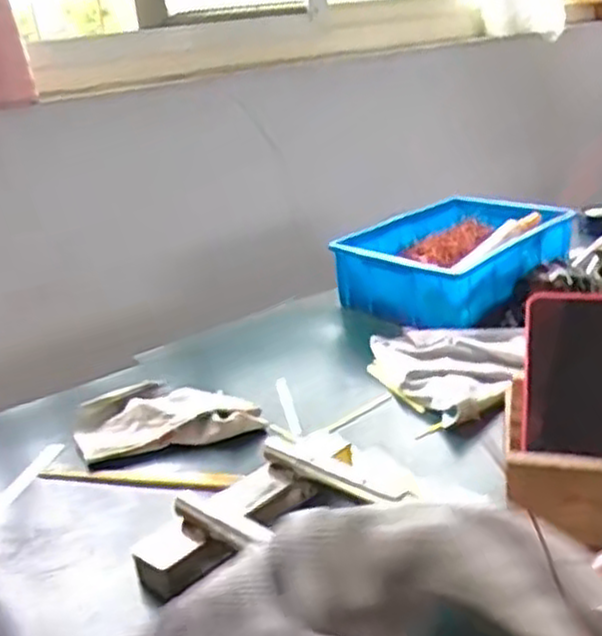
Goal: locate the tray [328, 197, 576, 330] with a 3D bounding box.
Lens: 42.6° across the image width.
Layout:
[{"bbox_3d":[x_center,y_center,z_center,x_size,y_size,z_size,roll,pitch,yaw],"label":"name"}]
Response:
[{"bbox_3d":[0.201,-0.078,1.013,0.210,0.087,0.281,13,28,39],"label":"tray"}]

